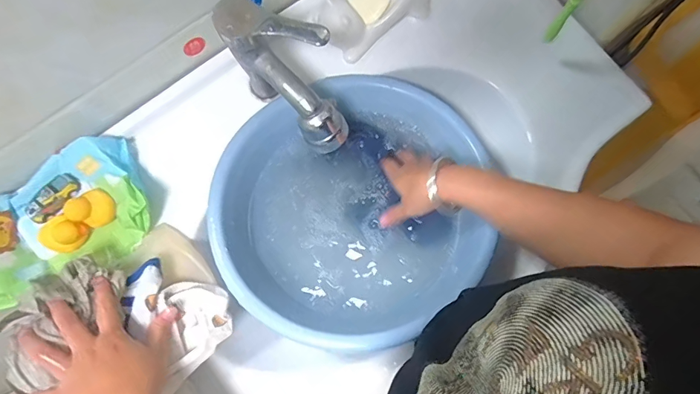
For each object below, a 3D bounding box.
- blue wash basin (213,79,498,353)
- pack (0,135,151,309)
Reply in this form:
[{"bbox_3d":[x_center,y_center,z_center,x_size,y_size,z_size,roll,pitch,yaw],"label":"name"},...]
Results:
[{"bbox_3d":[0.003,0.004,0.536,0.299,0.098,0.335,24,81,5],"label":"blue wash basin"},{"bbox_3d":[-0.354,0.023,0.519,0.201,0.078,0.146,-33,81,-5],"label":"pack"}]

